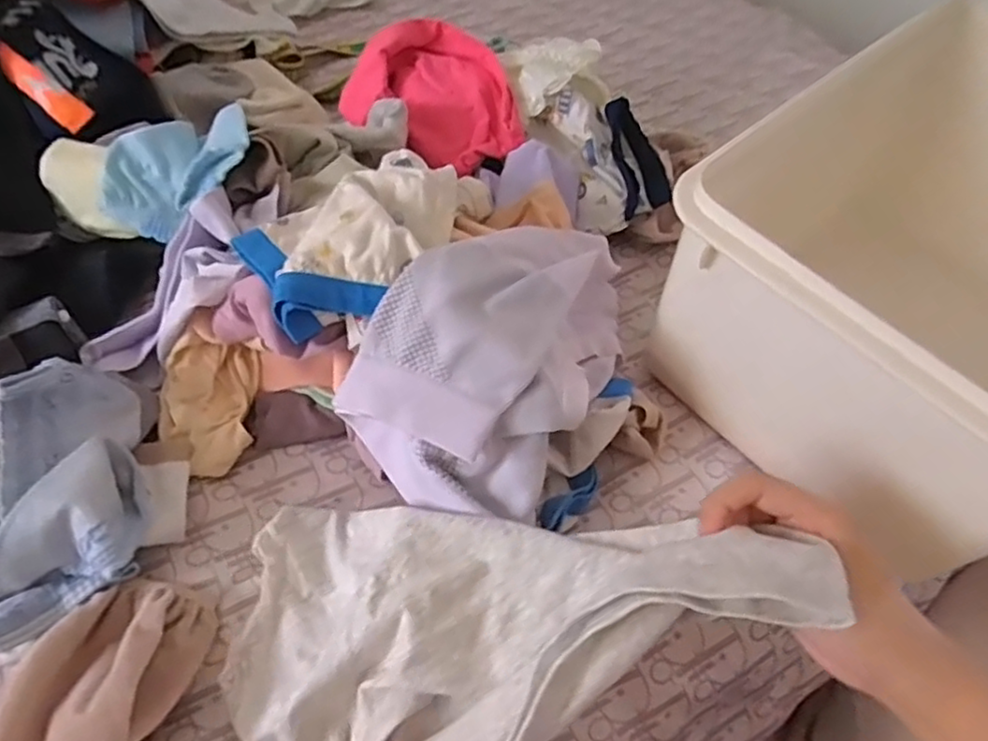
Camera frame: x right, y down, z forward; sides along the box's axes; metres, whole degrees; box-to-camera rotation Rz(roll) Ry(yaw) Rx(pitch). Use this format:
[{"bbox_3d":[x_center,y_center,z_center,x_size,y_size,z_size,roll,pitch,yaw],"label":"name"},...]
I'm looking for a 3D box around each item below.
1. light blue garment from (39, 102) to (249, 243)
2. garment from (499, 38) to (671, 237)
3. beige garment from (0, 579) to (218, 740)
[{"bbox_3d":[-0.257,-0.153,0.511,0.175,0.069,0.079,-9,53,17],"label":"light blue garment"},{"bbox_3d":[0.086,-0.227,0.616,0.102,0.051,0.209,-22,76,-16],"label":"garment"},{"bbox_3d":[-0.211,0.192,0.348,0.081,0.062,0.168,4,54,2],"label":"beige garment"}]

